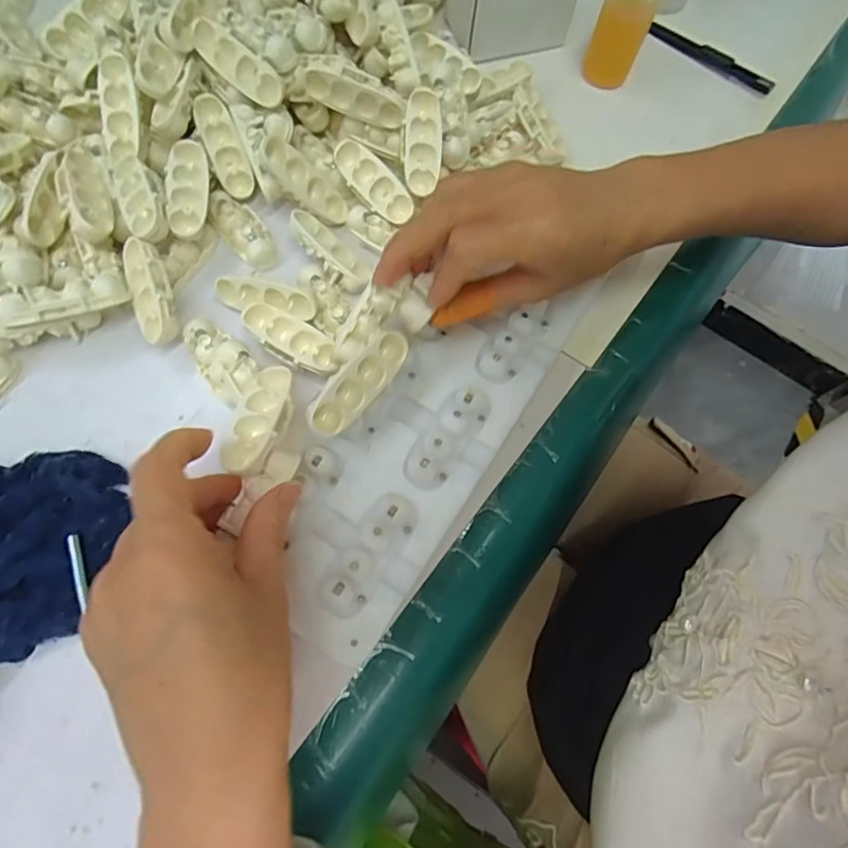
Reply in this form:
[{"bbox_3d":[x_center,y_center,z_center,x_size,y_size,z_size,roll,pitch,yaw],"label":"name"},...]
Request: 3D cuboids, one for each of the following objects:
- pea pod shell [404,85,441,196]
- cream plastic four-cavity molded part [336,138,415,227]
[{"bbox_3d":[-0.001,-0.180,0.341,0.023,0.018,0.061,1,96,-3],"label":"pea pod shell"},{"bbox_3d":[-0.033,-0.157,0.346,0.060,0.017,0.024,44,109,11],"label":"cream plastic four-cavity molded part"}]

